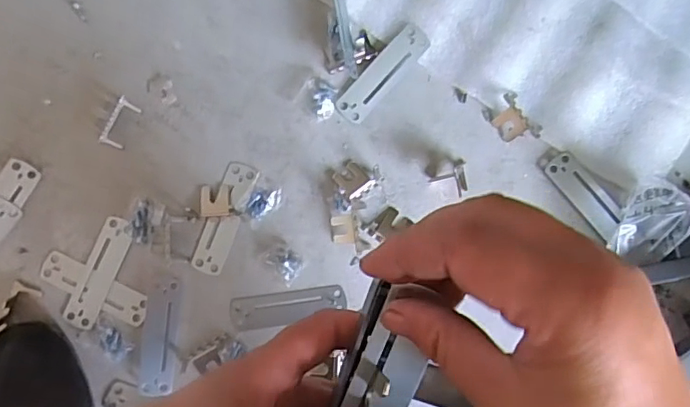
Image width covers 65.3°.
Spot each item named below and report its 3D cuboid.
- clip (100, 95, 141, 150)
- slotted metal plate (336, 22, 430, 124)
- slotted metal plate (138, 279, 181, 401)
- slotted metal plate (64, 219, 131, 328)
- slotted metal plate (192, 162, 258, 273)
[{"bbox_3d":[-0.190,-0.068,0.452,0.008,0.025,0.042,31,89,16],"label":"clip"},{"bbox_3d":[0.032,-0.110,0.458,0.028,0.004,0.095,43,93,-3],"label":"slotted metal plate"},{"bbox_3d":[-0.153,0.110,0.446,0.026,0.010,0.095,3,88,-1],"label":"slotted metal plate"},{"bbox_3d":[-0.206,0.059,0.452,0.027,0.004,0.094,23,88,0],"label":"slotted metal plate"},{"bbox_3d":[-0.102,0.013,0.455,0.027,0.006,0.096,21,88,0],"label":"slotted metal plate"}]

